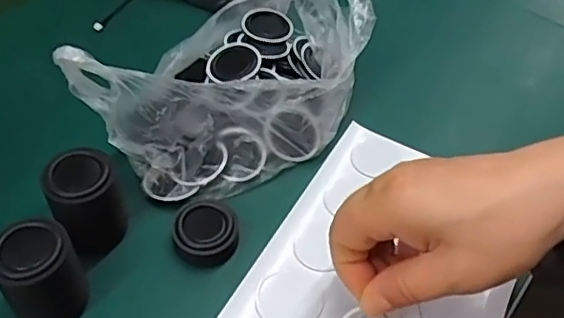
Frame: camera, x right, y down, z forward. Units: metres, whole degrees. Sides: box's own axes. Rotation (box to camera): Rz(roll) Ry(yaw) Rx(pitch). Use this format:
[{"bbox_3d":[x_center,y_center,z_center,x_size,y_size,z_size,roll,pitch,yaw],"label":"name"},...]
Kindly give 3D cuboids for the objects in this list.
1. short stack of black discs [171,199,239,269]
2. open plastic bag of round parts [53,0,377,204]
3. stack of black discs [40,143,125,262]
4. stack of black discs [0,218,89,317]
[{"bbox_3d":[-0.047,0.045,0.355,0.038,0.014,0.040,-11,53,-13],"label":"short stack of black discs"},{"bbox_3d":[-0.026,-0.058,0.395,0.134,0.083,0.182,21,52,12],"label":"open plastic bag of round parts"},{"bbox_3d":[-0.112,0.025,0.338,0.037,0.058,0.040,-21,56,-21],"label":"stack of black discs"},{"bbox_3d":[-0.124,0.061,0.310,0.042,0.056,0.037,-21,56,-21],"label":"stack of black discs"}]

